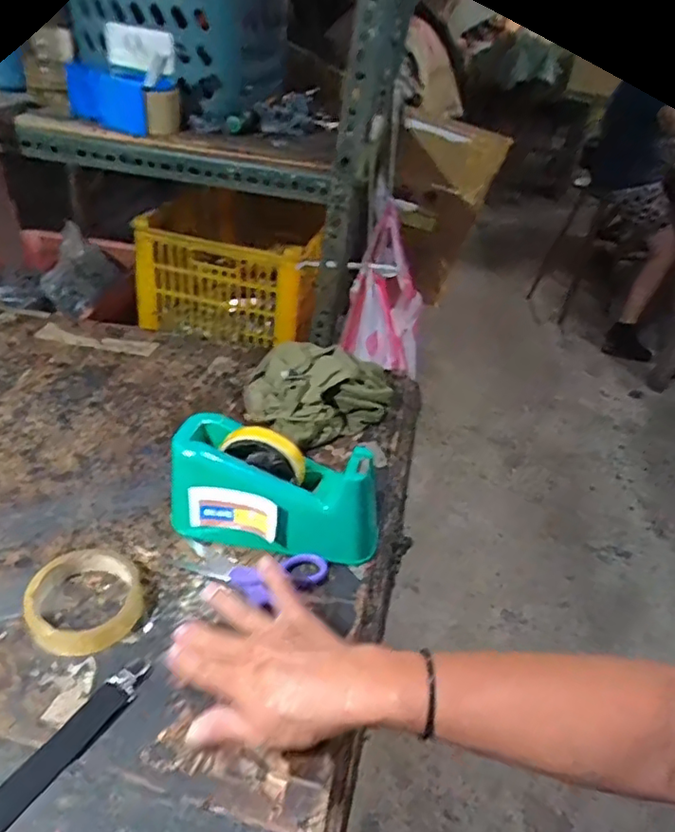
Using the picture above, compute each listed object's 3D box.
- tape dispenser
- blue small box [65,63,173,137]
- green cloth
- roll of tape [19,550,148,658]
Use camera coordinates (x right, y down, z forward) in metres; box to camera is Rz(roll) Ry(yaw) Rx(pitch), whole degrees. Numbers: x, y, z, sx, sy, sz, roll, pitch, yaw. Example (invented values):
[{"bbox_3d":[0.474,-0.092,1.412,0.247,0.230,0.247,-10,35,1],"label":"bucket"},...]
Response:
[{"bbox_3d":[-0.059,0.074,0.581,0.200,0.110,0.067,10,37,6],"label":"tape dispenser"},{"bbox_3d":[-0.277,-0.398,0.750,0.127,0.061,0.057,22,38,17],"label":"blue small box"},{"bbox_3d":[-0.025,-0.034,0.745,0.179,0.083,0.137,10,37,5],"label":"green cloth"},{"bbox_3d":[-0.217,0.157,0.516,0.091,0.031,0.089,4,37,-3],"label":"roll of tape"}]

